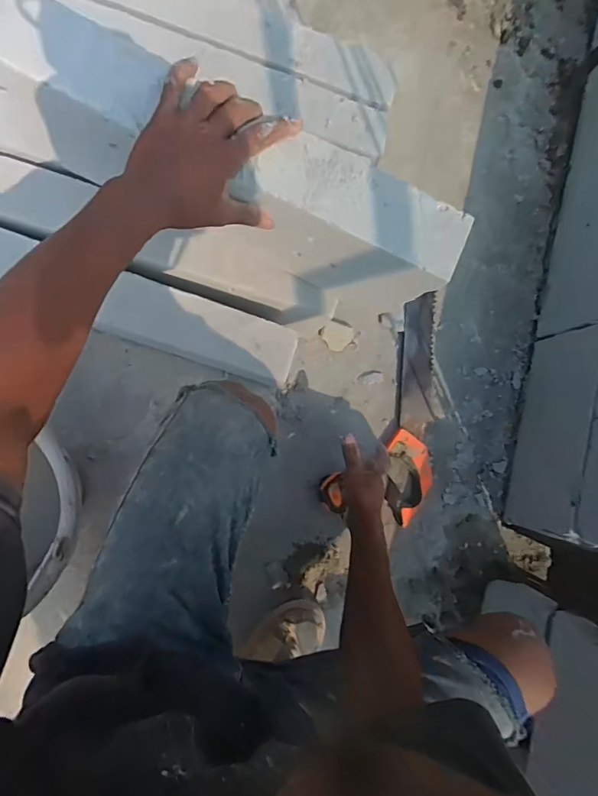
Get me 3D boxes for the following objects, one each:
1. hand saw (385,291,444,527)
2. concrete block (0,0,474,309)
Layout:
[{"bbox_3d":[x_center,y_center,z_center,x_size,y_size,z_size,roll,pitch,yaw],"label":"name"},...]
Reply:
[{"bbox_3d":[0.226,0.017,0.869,0.113,0.028,0.424,9,86,-9],"label":"hand saw"},{"bbox_3d":[-0.062,-0.232,0.518,0.458,0.193,0.076,23,84,-7],"label":"concrete block"}]

